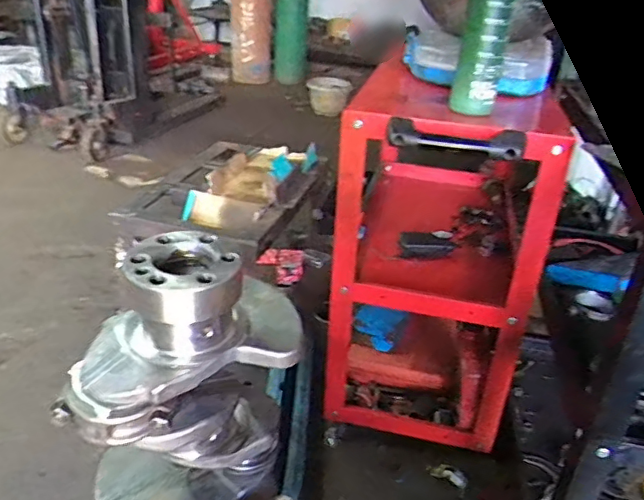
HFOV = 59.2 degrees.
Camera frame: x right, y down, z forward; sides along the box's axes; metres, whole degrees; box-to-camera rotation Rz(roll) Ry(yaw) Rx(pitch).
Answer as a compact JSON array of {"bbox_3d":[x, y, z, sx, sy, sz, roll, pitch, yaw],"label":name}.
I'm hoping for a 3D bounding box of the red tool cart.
[{"bbox_3d":[0.273,-0.052,1.311,0.397,0.670,0.752,9,29,8],"label":"red tool cart"}]

